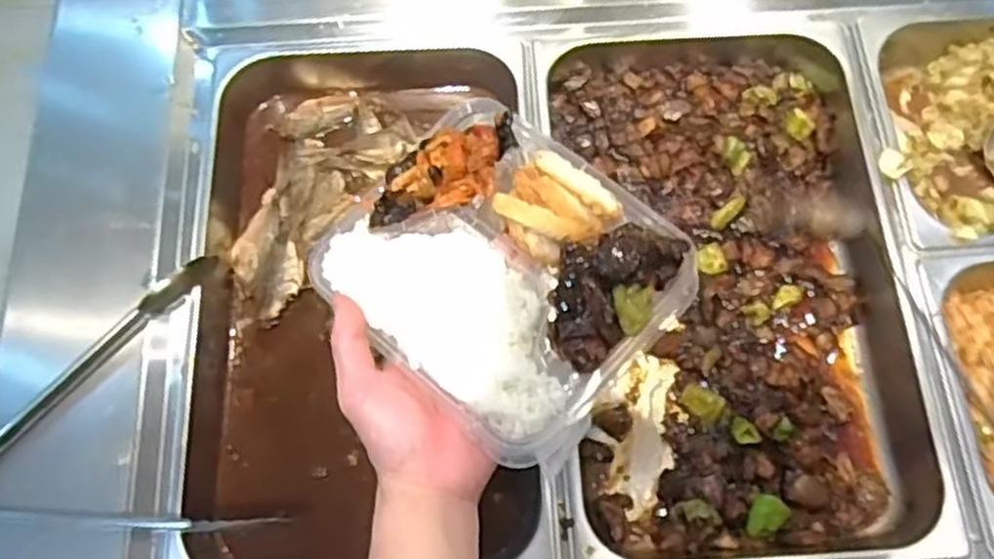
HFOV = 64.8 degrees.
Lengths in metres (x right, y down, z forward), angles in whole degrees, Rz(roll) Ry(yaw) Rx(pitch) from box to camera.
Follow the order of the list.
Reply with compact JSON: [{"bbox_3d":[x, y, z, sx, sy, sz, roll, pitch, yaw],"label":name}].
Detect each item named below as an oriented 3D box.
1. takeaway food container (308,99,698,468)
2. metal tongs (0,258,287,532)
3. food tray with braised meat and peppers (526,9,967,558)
[{"bbox_3d":[0.003,-0.011,0.485,0.200,0.056,0.165,41,77,11],"label":"takeaway food container"},{"bbox_3d":[-0.328,0.118,0.631,0.250,0.020,0.226,-16,73,-5],"label":"metal tongs"},{"bbox_3d":[0.197,-0.012,0.707,0.294,0.080,0.514,-3,68,0],"label":"food tray with braised meat and peppers"}]

